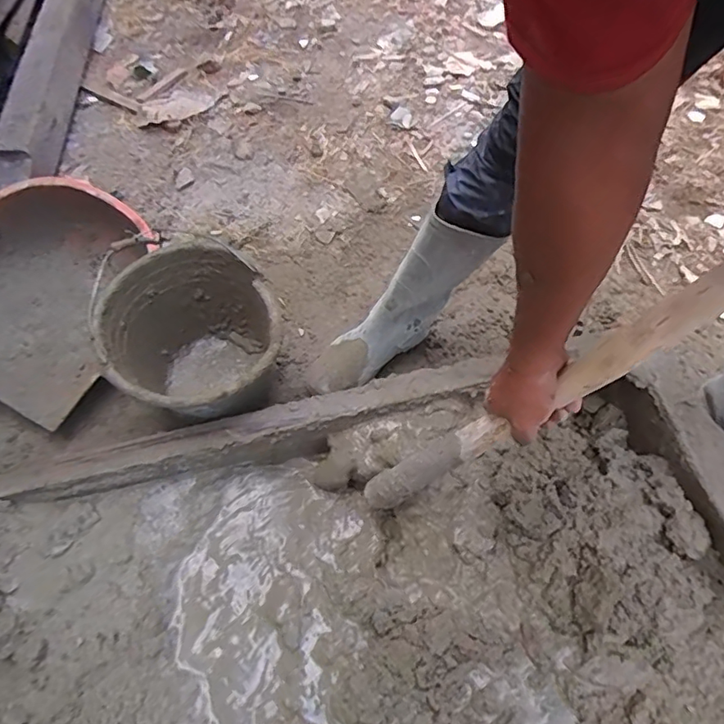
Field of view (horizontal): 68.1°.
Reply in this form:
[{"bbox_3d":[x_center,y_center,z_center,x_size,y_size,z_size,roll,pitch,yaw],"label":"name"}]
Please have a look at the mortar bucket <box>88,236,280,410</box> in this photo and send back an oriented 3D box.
[{"bbox_3d":[-0.270,-0.019,0.918,0.274,0.232,0.290,-1,60,2],"label":"mortar bucket"}]

